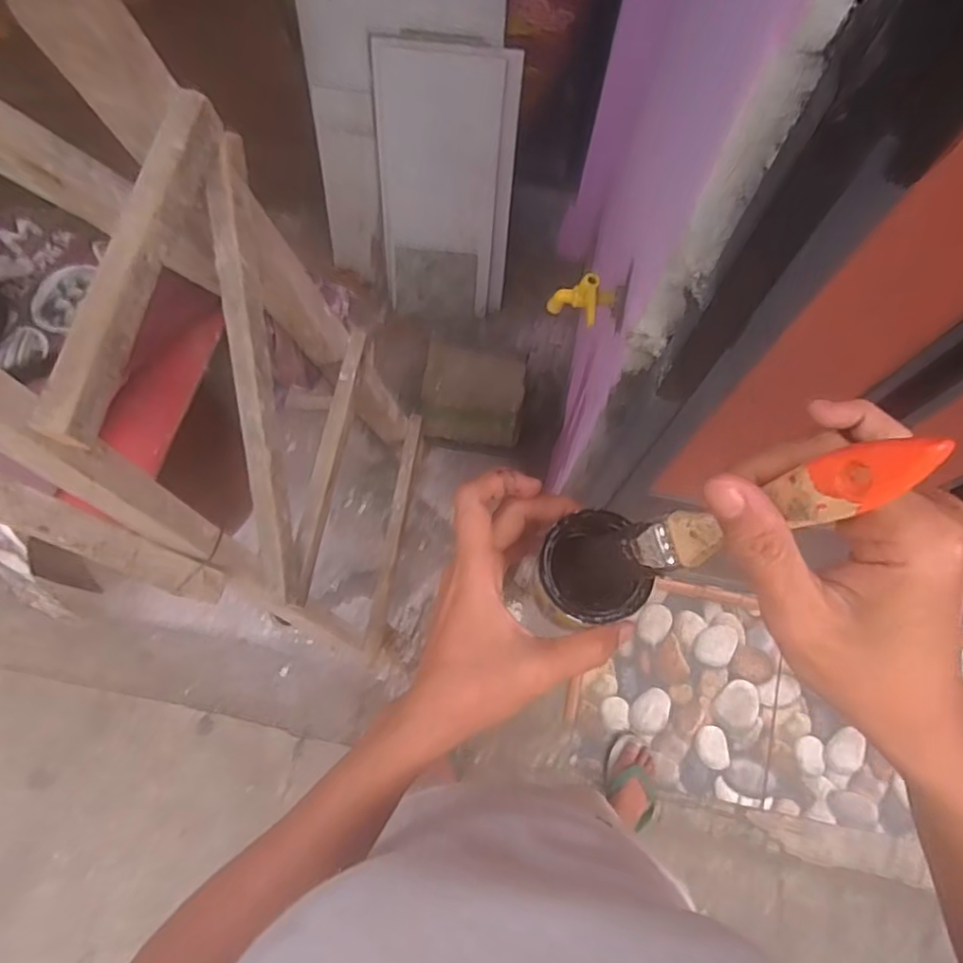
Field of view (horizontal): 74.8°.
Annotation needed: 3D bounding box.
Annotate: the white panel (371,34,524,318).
[{"bbox_3d":[-0.084,-0.653,1.448,0.301,0.610,0.050,4,46,-1],"label":"white panel"}]

